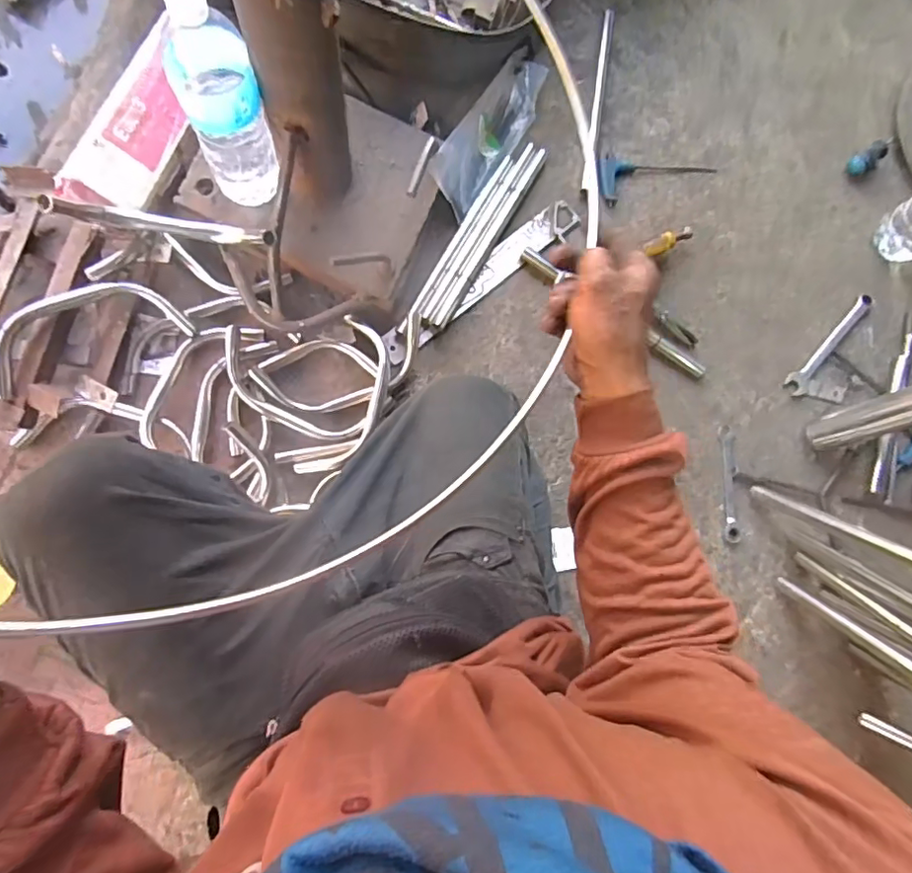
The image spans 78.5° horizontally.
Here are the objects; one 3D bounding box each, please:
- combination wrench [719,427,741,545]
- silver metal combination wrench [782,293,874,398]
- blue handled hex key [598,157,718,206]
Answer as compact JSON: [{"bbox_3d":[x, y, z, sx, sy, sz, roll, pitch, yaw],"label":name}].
[{"bbox_3d":[0.392,0.067,0.798,0.027,0.010,0.164,-1,82,-5],"label":"combination wrench"},{"bbox_3d":[0.560,-0.140,0.836,0.031,0.009,0.198,42,81,2],"label":"silver metal combination wrench"},{"bbox_3d":[0.303,-0.404,0.846,0.197,0.023,0.066,-17,84,-7],"label":"blue handled hex key"}]

